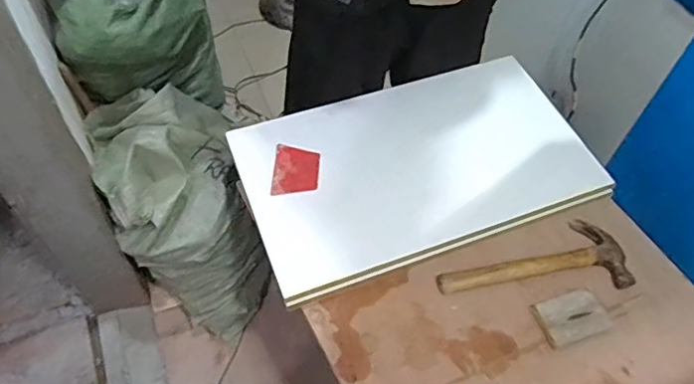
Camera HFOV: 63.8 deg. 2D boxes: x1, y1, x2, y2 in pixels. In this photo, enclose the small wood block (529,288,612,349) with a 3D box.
[{"bbox_3d":[0.369,0.201,0.908,0.117,0.018,0.075,-15,57,-14],"label":"small wood block"}]

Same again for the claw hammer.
[{"bbox_3d":[0.317,0.117,0.964,0.326,0.025,0.125,-5,55,-7],"label":"claw hammer"}]

